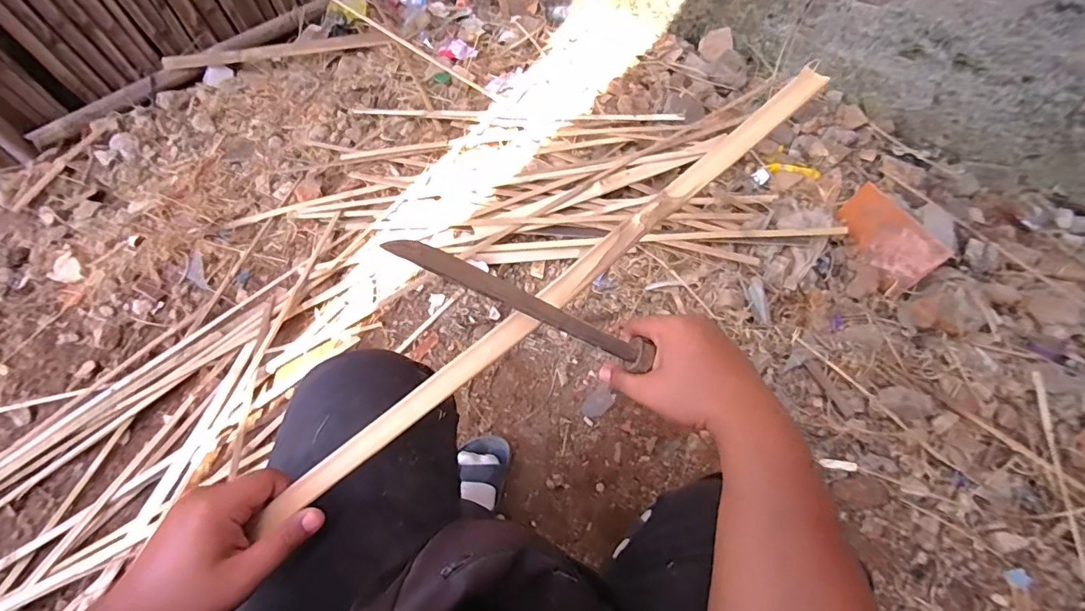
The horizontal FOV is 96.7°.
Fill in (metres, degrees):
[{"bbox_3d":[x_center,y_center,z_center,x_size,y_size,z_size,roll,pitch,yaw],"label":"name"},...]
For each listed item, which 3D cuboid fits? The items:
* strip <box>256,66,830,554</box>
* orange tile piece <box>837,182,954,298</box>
[{"bbox_3d":[0.016,-0.015,0.407,0.587,0.013,0.027,-39,68,-6],"label":"strip"},{"bbox_3d":[0.653,-0.131,0.923,0.111,0.010,0.200,-45,56,28],"label":"orange tile piece"}]

